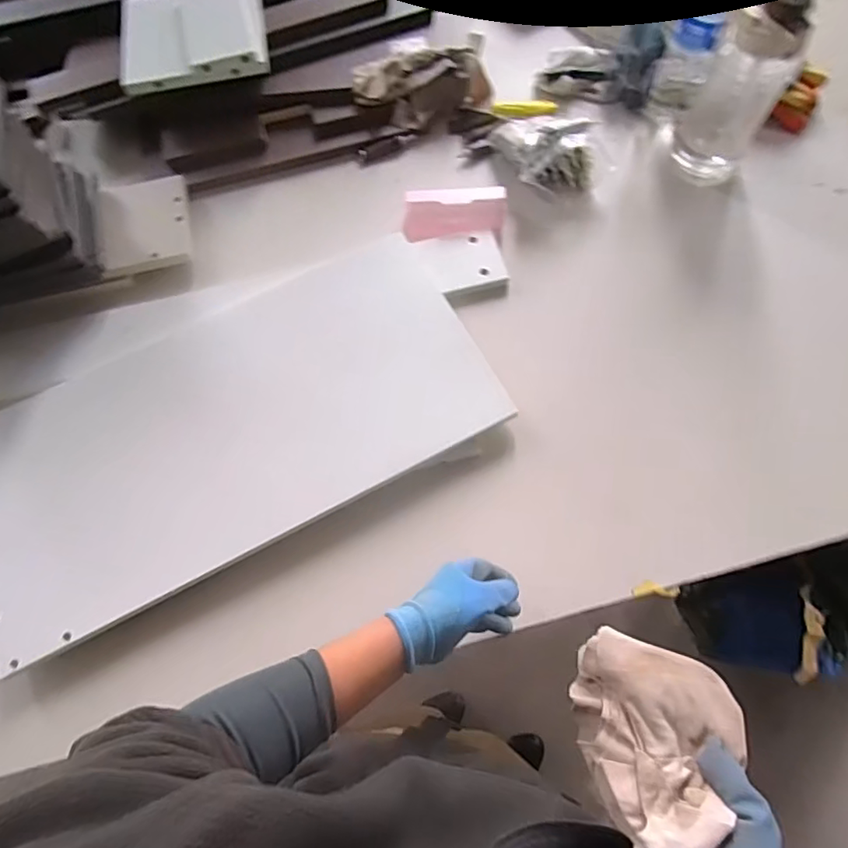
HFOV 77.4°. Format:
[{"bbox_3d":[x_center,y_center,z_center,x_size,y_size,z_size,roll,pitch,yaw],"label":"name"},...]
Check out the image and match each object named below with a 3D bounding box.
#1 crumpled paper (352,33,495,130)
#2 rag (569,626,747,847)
[{"bbox_3d":[-0.002,-0.556,0.883,0.219,0.080,0.110,-11,69,-2],"label":"crumpled paper"},{"bbox_3d":[0.195,0.266,0.445,0.128,0.104,0.146,18,71,9],"label":"rag"}]

